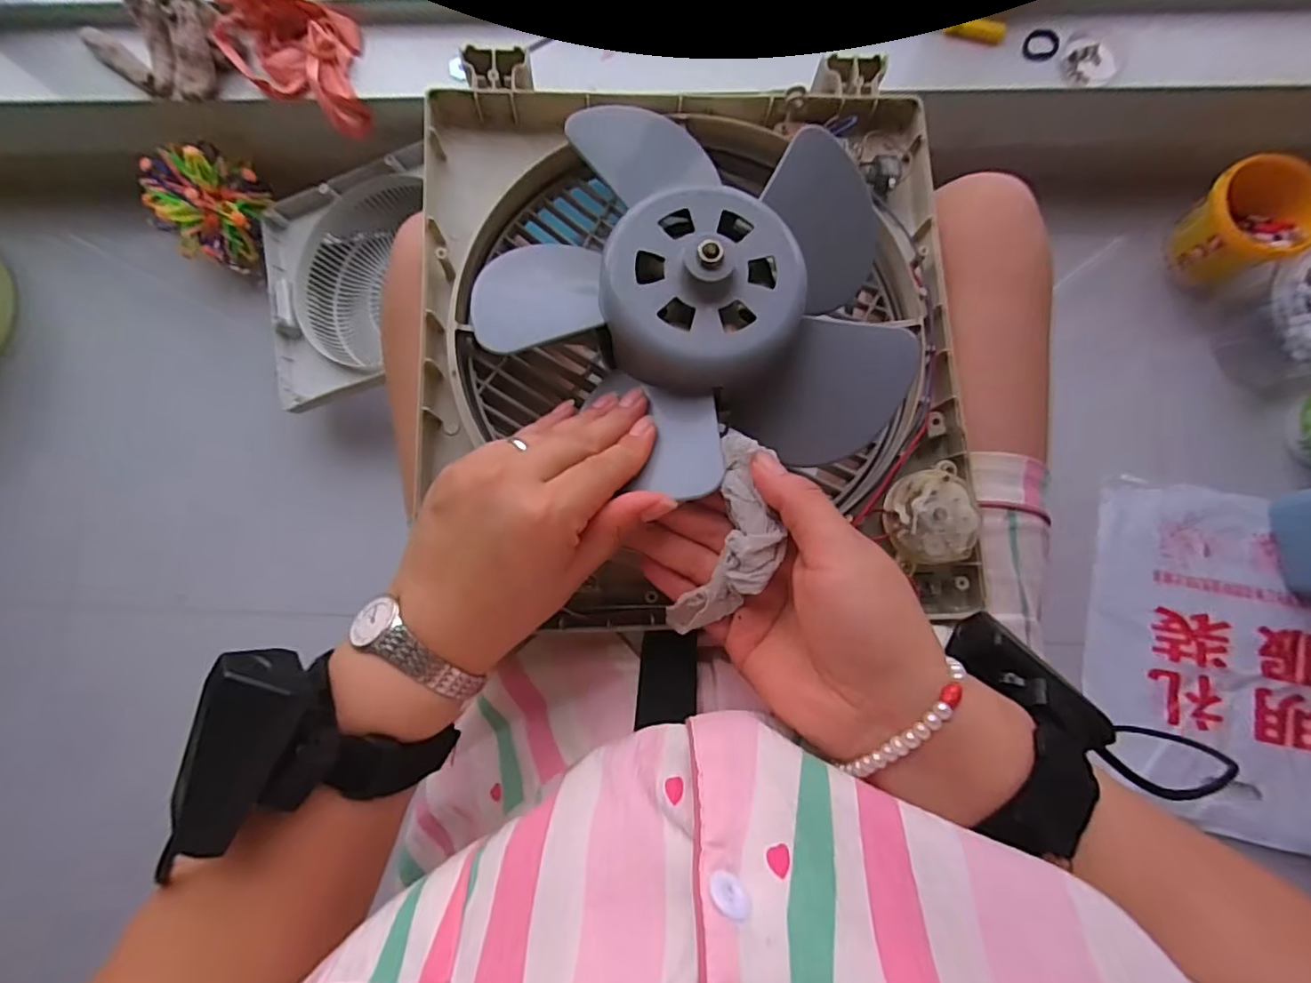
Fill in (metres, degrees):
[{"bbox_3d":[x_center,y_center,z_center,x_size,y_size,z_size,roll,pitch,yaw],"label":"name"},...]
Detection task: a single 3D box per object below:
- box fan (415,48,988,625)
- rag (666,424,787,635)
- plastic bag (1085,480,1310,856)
[{"bbox_3d":[0.021,-0.109,0.352,0.320,0.105,0.347,-3,82,3],"label":"box fan"},{"bbox_3d":[0.037,0.021,0.277,0.038,0.038,0.097,18,84,5],"label":"rag"},{"bbox_3d":[0.805,0.234,0.828,0.391,0.024,0.450,9,83,4],"label":"plastic bag"}]

